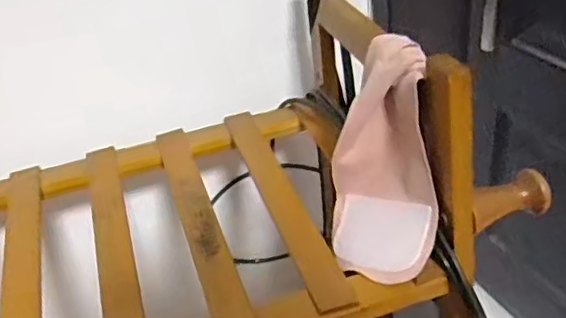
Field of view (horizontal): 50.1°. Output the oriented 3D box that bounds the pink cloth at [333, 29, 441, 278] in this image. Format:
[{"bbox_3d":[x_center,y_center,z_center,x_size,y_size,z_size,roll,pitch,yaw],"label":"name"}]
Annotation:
[{"bbox_3d":[0.051,0.001,0.322,0.049,0.101,0.086,-6,35,2],"label":"pink cloth"}]

